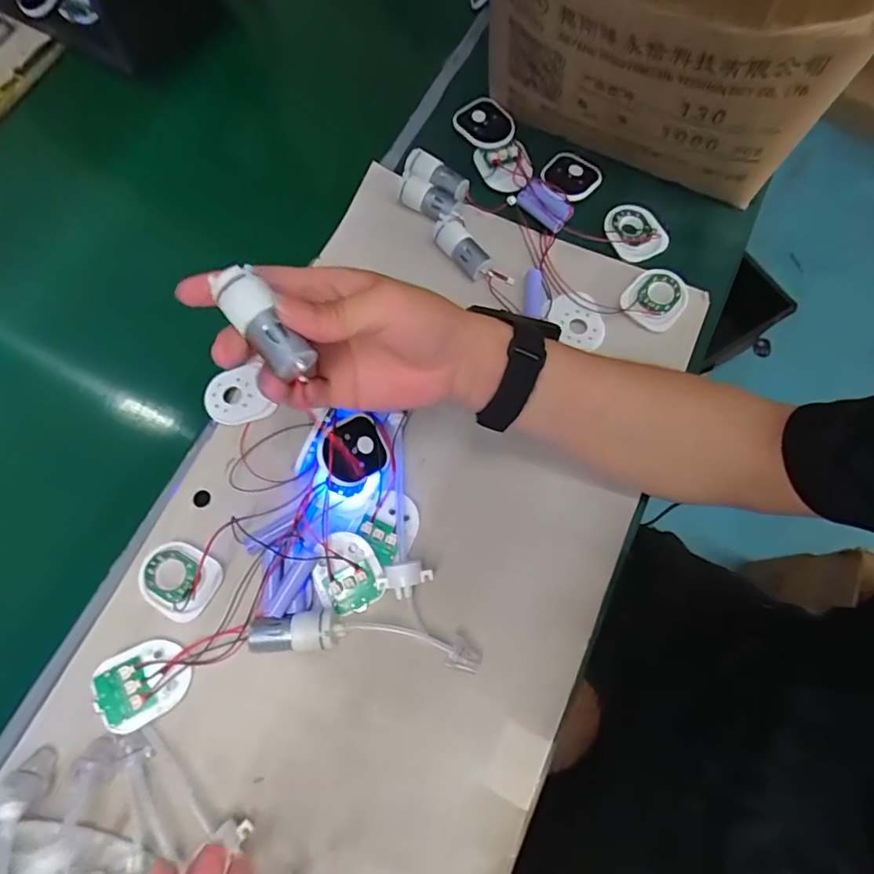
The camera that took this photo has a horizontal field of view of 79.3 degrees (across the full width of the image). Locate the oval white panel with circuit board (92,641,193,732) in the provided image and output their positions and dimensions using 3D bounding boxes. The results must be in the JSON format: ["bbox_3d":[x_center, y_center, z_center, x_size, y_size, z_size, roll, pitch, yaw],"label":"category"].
[{"bbox_3d":[-0.198,0.164,0.356,0.056,0.009,0.048,-21,74,-29],"label":"oval white panel with circuit board"}]

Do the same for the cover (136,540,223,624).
[{"bbox_3d":[-0.188,0.104,0.388,0.055,0.012,0.046,30,73,10],"label":"cover"}]

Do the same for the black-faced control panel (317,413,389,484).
[{"bbox_3d":[-0.062,0.010,0.392,0.056,0.006,0.045,-30,100,-36],"label":"black-faced control panel"}]

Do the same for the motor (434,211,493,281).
[{"bbox_3d":[0.020,-0.166,0.452,0.024,0.020,0.066,-38,75,-12],"label":"motor"}]

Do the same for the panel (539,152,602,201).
[{"bbox_3d":[0.124,-0.240,0.485,0.050,0.012,0.053,32,74,10],"label":"panel"}]

